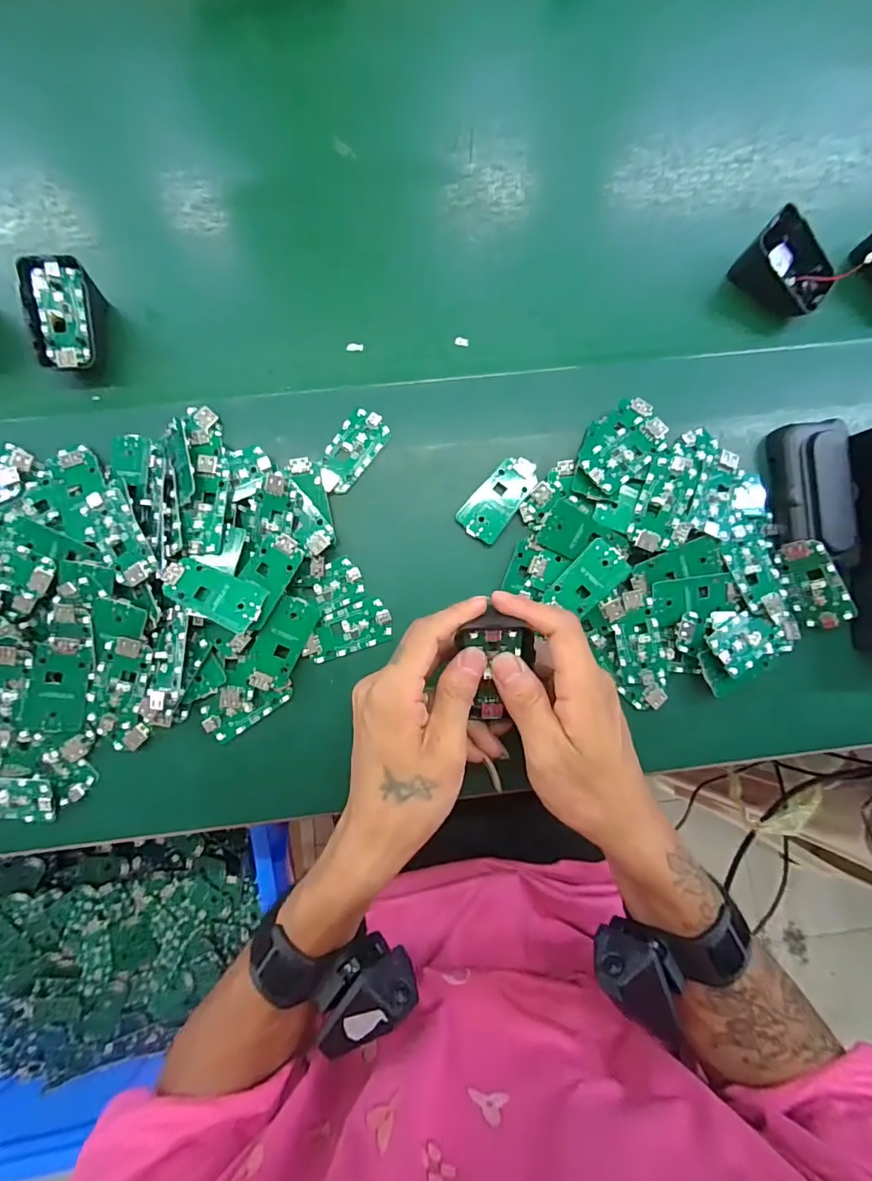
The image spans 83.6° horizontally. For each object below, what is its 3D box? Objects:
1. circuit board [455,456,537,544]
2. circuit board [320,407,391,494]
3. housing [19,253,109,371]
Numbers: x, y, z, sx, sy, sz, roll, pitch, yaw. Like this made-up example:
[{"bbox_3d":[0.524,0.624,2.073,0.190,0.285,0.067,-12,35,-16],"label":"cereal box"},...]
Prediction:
[{"bbox_3d":[0.045,-0.066,0.345,0.032,0.007,0.065,38,83,3],"label":"circuit board"},{"bbox_3d":[-0.061,-0.099,0.347,0.033,0.008,0.062,38,83,3],"label":"circuit board"},{"bbox_3d":[-0.258,-0.190,0.344,0.042,0.040,0.068,-4,83,-3],"label":"housing"}]

